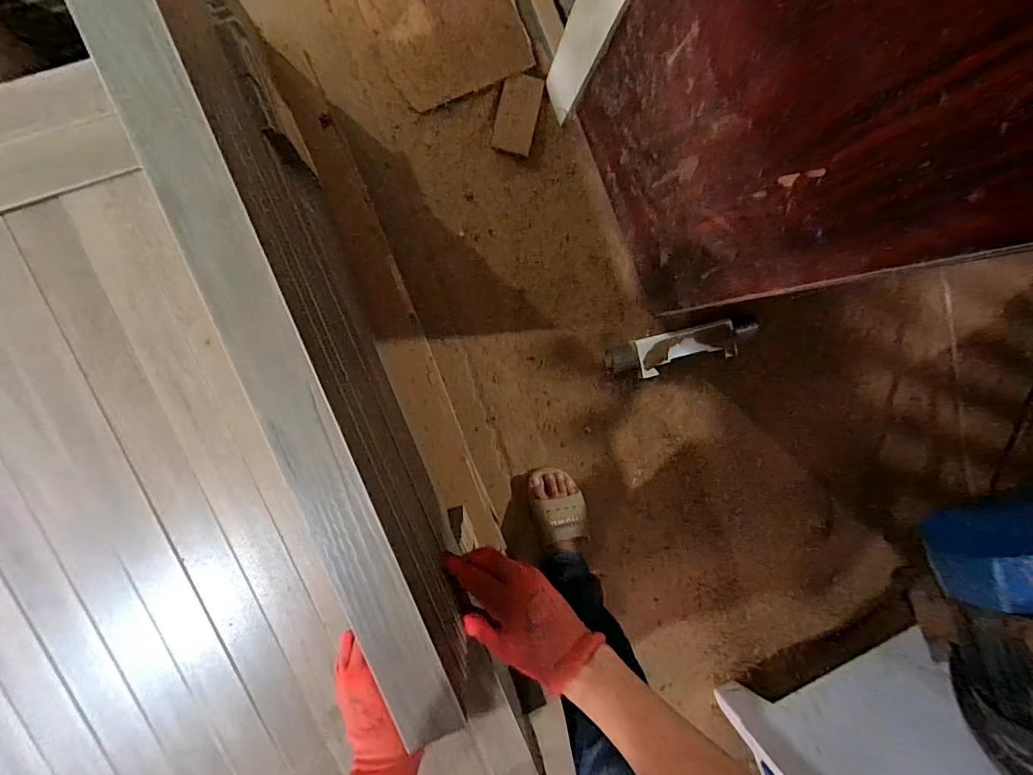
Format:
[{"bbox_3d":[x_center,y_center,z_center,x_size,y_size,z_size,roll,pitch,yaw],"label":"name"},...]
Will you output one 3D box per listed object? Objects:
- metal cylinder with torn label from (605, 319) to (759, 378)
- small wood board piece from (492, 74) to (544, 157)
[{"bbox_3d":[0.335,-0.078,0.944,0.296,0.060,0.081,-12,97,-6],"label":"metal cylinder with torn label"},{"bbox_3d":[0.003,-0.517,0.880,0.073,0.016,0.136,11,94,-8],"label":"small wood board piece"}]

